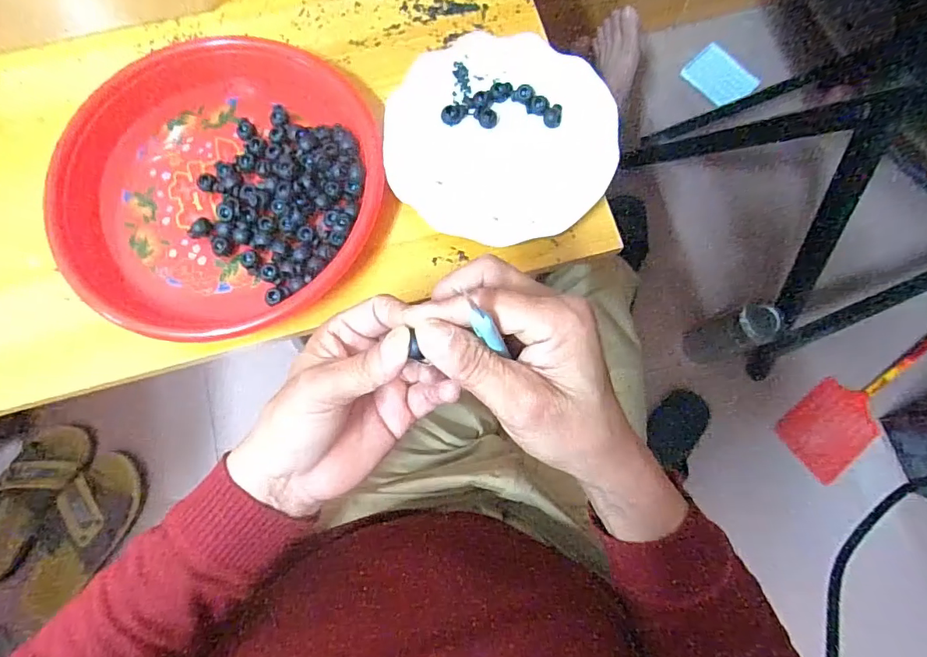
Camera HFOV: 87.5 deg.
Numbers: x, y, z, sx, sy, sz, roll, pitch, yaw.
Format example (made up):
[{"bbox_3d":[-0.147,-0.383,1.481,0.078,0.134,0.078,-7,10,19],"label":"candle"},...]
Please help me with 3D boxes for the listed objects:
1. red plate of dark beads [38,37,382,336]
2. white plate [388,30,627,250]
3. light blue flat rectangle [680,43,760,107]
[{"bbox_3d":[-0.191,-0.122,0.386,0.242,0.035,0.249,0,78,0],"label":"red plate of dark beads"},{"bbox_3d":[0.031,-0.156,0.394,0.179,0.019,0.171,0,78,0],"label":"white plate"},{"bbox_3d":[0.506,-0.495,0.956,0.077,0.010,0.131,-42,72,20],"label":"light blue flat rectangle"}]

